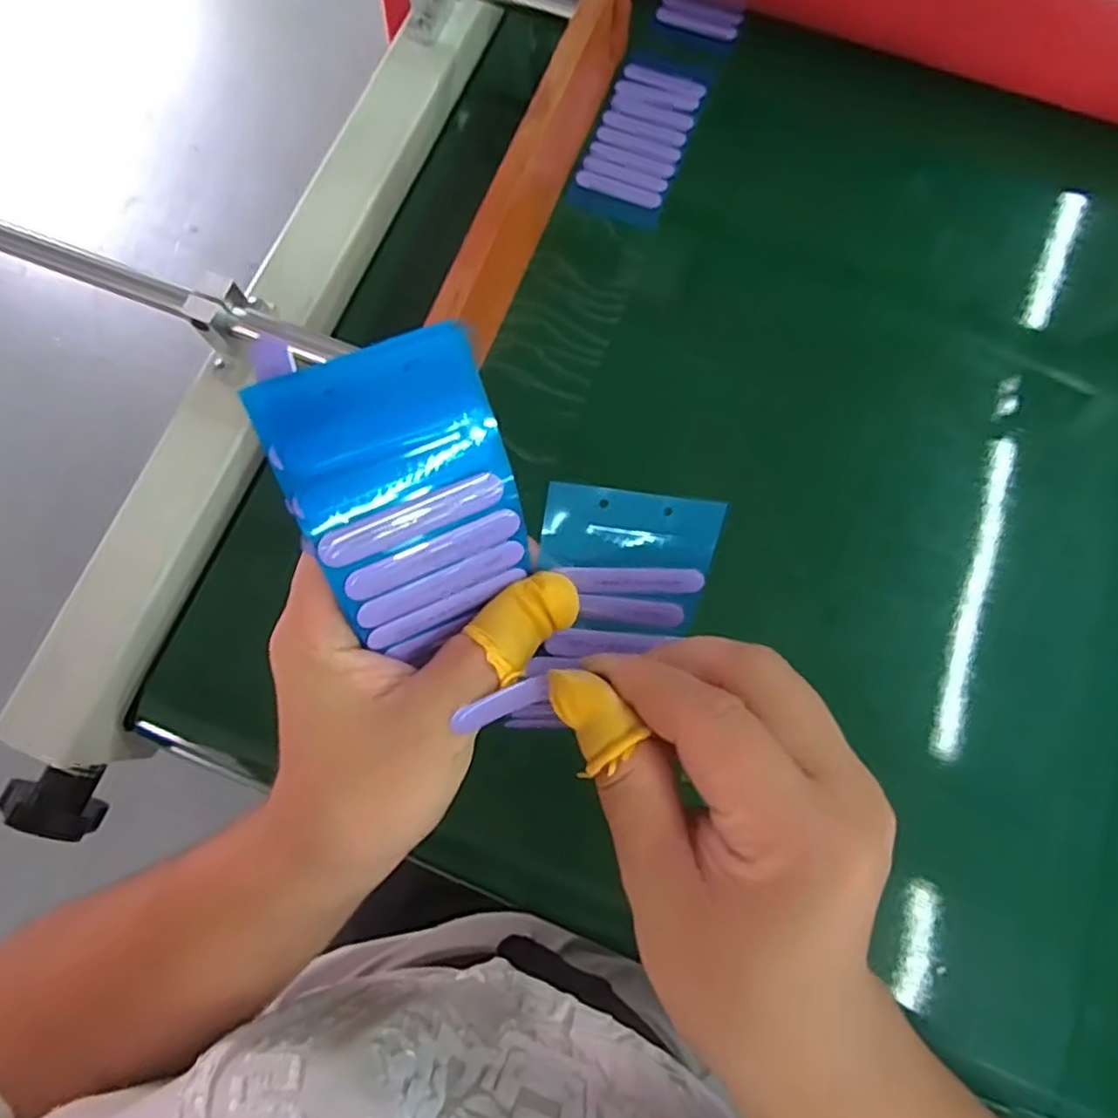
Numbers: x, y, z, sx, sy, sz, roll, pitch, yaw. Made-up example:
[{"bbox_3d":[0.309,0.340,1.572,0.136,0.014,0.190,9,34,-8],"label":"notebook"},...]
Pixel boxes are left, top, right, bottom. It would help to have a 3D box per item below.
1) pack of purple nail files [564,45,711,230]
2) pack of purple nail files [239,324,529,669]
[{"bbox_3d":[0.050,-0.252,0.411,0.054,0.004,0.116,20,78,6],"label":"pack of purple nail files"},{"bbox_3d":[-0.040,-0.013,0.189,0.056,0.011,0.085,-23,117,-14],"label":"pack of purple nail files"}]

